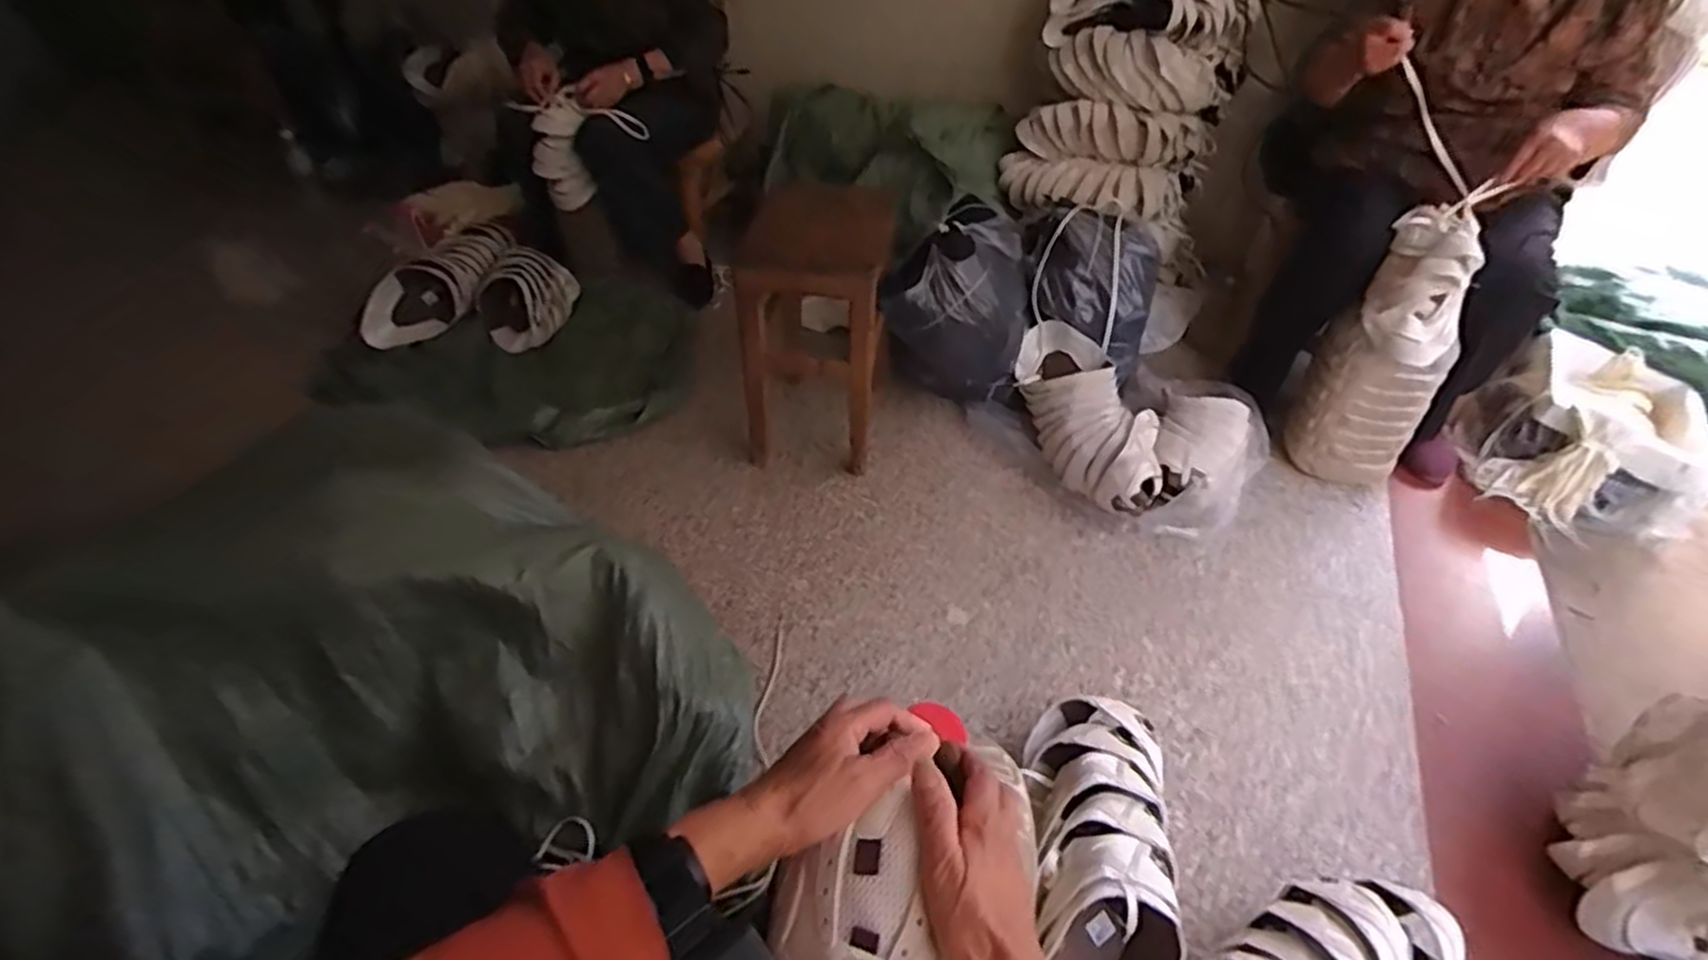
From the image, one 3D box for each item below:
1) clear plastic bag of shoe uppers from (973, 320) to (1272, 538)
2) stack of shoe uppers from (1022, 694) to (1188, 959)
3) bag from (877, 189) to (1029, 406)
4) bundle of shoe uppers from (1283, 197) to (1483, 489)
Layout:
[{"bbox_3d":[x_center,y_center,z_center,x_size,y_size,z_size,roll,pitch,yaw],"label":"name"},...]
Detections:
[{"bbox_3d":[0.553,-0.115,1.438,0.423,0.156,0.479,-19,45,-21],"label":"clear plastic bag of shoe uppers"},{"bbox_3d":[0.276,0.395,0.844,0.162,0.138,0.326,6,42,5],"label":"stack of shoe uppers"},{"bbox_3d":[0.206,-0.346,1.520,0.277,0.321,0.299,9,42,8],"label":"bag"},{"bbox_3d":[0.912,-0.197,1.308,0.201,0.461,0.150,27,48,26],"label":"bundle of shoe uppers"}]

